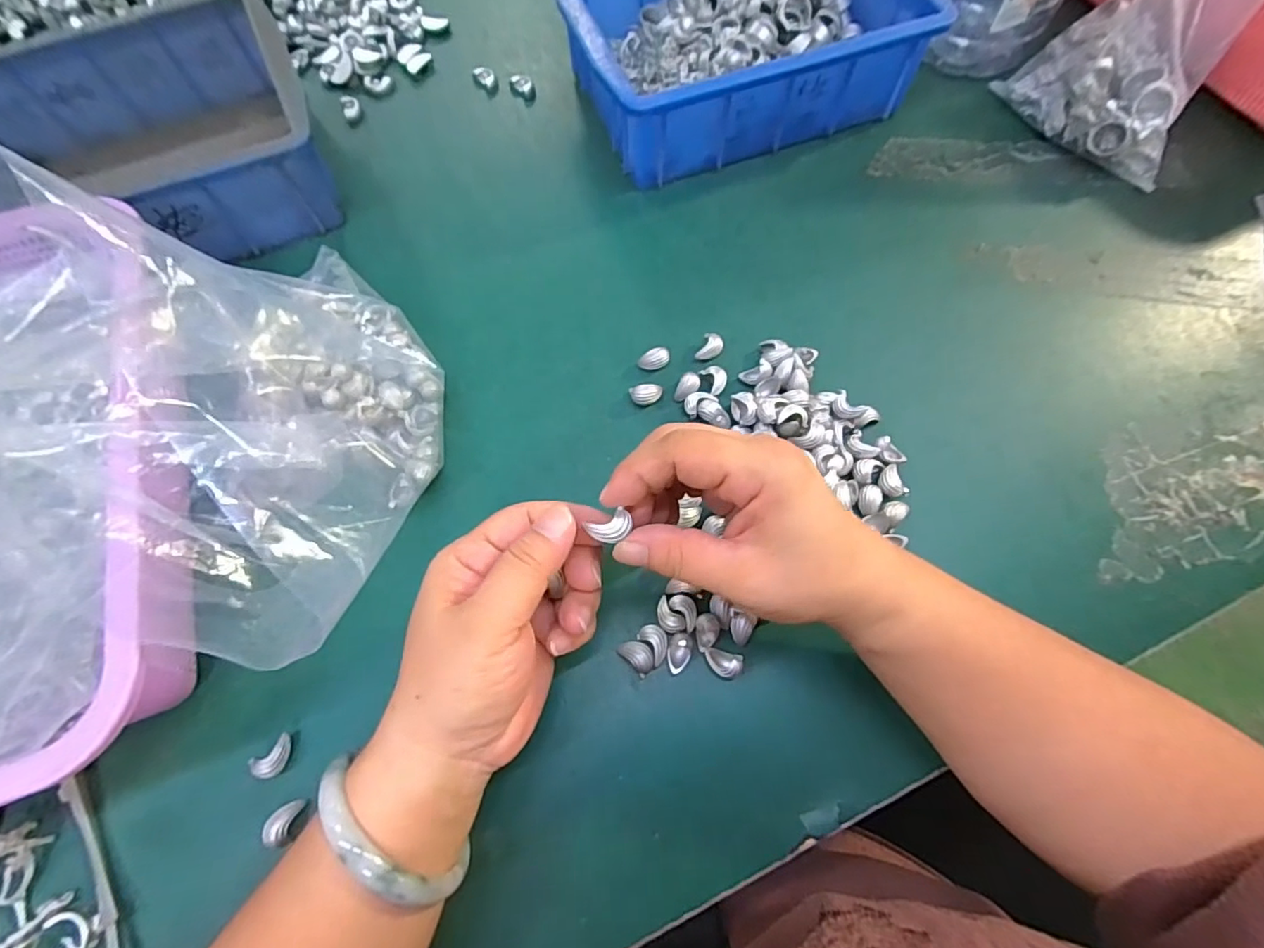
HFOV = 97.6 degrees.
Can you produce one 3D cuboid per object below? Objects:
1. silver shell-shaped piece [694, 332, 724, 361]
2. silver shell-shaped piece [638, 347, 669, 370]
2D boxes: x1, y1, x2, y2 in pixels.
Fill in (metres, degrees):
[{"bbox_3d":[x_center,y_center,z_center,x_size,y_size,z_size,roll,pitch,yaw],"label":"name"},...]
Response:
[{"bbox_3d":[0.050,-0.081,0.351,0.013,0.006,0.020,26,72,9],"label":"silver shell-shaped piece"},{"bbox_3d":[0.015,-0.073,0.350,0.020,0.007,0.011,-14,71,-5],"label":"silver shell-shaped piece"}]

